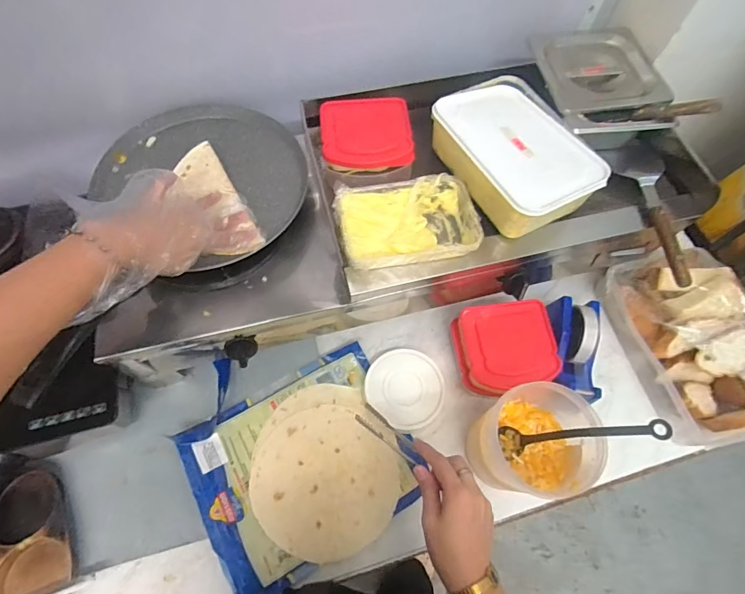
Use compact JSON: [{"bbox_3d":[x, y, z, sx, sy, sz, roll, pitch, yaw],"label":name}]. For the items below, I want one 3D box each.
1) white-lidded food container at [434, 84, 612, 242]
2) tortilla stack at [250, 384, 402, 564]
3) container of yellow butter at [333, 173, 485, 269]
[{"bbox_3d":[0.185,-0.188,0.550,0.148,0.067,0.214,-24,68,-13],"label":"white-lidded food container"},{"bbox_3d":[-0.064,0.237,0.574,0.197,0.012,0.216,-4,65,-4],"label":"tortilla stack"},{"bbox_3d":[0.045,-0.097,0.534,0.175,0.036,0.120,-8,66,-6],"label":"container of yellow butter"}]

